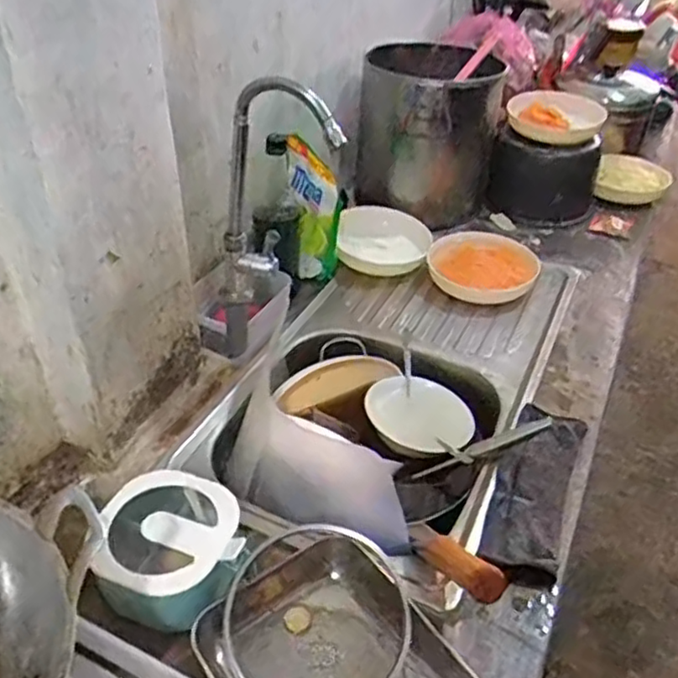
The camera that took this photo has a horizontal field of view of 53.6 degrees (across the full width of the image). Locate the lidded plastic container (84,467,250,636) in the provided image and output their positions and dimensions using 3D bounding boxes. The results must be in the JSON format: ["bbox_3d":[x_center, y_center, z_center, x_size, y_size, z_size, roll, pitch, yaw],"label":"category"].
[{"bbox_3d":[-0.169,0.216,0.684,0.141,0.078,0.143,-5,38,-8],"label":"lidded plastic container"}]

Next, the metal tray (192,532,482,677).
[{"bbox_3d":[-0.006,0.301,0.615,0.191,0.051,0.258,-22,44,-27],"label":"metal tray"}]

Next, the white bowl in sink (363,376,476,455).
[{"bbox_3d":[0.111,0.111,0.935,0.145,0.046,0.138,1,38,-1],"label":"white bowl in sink"}]

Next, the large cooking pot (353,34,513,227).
[{"bbox_3d":[0.169,-0.390,1.271,0.245,0.269,0.237,11,39,11],"label":"large cooking pot"}]

